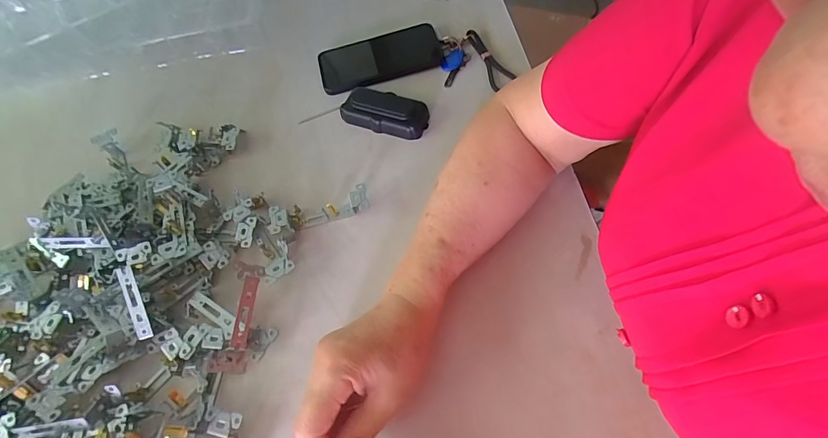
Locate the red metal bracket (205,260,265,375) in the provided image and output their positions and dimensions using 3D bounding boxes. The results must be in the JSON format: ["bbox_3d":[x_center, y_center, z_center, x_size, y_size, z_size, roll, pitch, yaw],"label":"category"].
[{"bbox_3d":[-0.168,0.091,0.371,0.033,0.028,0.104,1,58,5],"label":"red metal bracket"}]

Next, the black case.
[{"bbox_3d":[-0.035,-0.134,0.478,0.106,0.025,0.053,21,66,16],"label":"black case"}]

